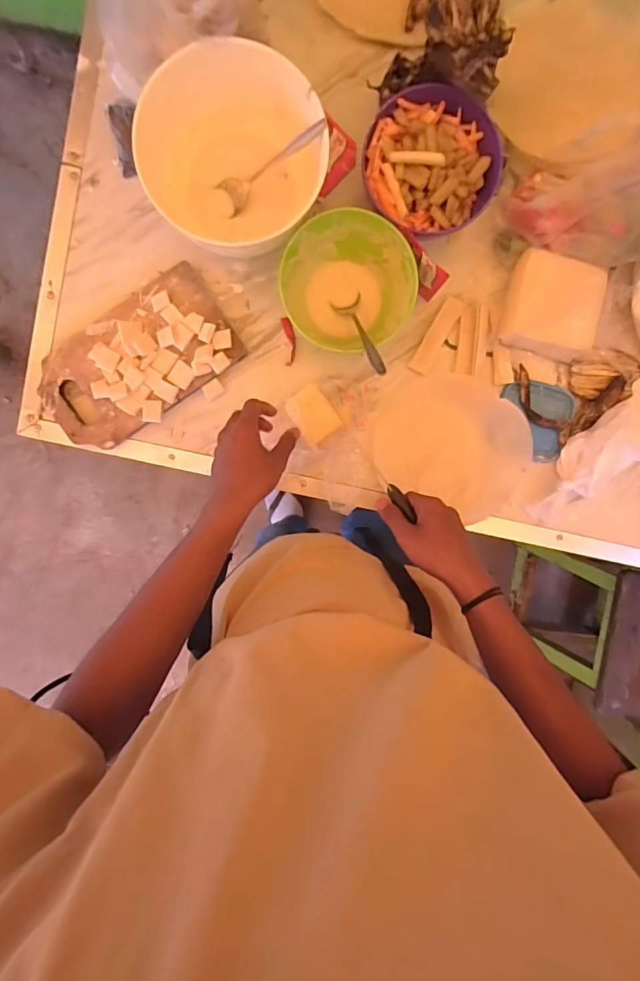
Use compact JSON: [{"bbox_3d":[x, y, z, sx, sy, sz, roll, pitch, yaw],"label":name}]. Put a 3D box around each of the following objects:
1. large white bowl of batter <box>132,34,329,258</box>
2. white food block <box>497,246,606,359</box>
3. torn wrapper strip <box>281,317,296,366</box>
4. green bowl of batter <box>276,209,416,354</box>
[{"bbox_3d":[-0.090,-0.365,0.511,0.183,0.106,0.175,0,95,-2],"label":"large white bowl of batter"},{"bbox_3d":[0.293,-0.229,0.570,0.110,0.029,0.113,13,95,-3],"label":"white food block"},{"bbox_3d":[-0.039,-0.189,0.585,0.015,0.012,0.058,-6,95,-1],"label":"torn wrapper strip"},{"bbox_3d":[0.031,-0.243,0.546,0.147,0.075,0.139,0,95,-2],"label":"green bowl of batter"}]

